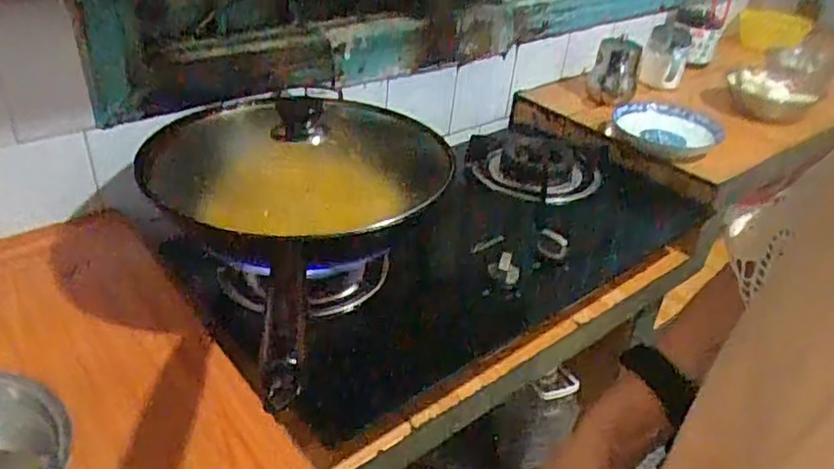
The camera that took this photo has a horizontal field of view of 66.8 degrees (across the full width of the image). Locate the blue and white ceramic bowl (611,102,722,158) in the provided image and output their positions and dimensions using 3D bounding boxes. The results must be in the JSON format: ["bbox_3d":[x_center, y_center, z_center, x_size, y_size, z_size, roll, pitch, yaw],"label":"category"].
[{"bbox_3d":[0.453,-0.191,1.145,0.170,0.029,0.181,2,33,-2],"label":"blue and white ceramic bowl"}]

